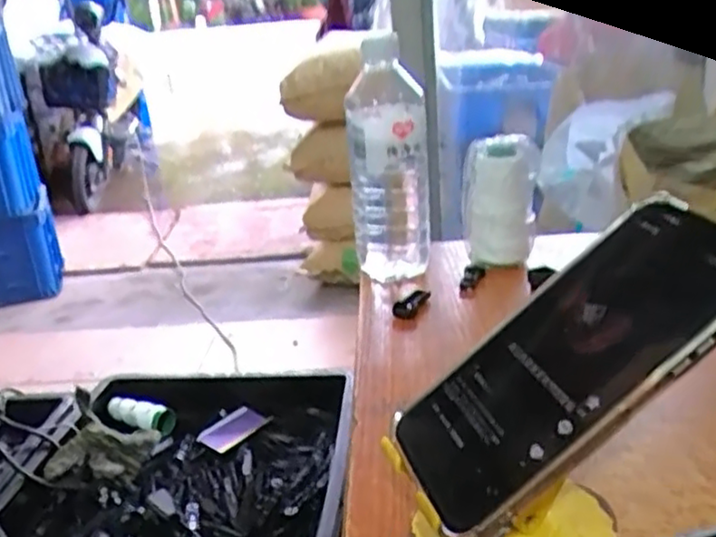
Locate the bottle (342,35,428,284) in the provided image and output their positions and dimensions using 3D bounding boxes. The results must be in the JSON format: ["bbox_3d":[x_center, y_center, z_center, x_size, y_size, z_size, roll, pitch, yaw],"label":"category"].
[{"bbox_3d":[0.027,-0.090,0.611,0.069,0.191,0.072,-1,21,7],"label":"bottle"}]

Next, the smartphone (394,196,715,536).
[{"bbox_3d":[0.090,0.038,0.291,0.167,0.015,0.079,-41,26,-1],"label":"smartphone"}]

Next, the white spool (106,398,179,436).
[{"bbox_3d":[-0.327,0.224,1.037,0.124,0.036,0.046,8,24,29],"label":"white spool"}]

